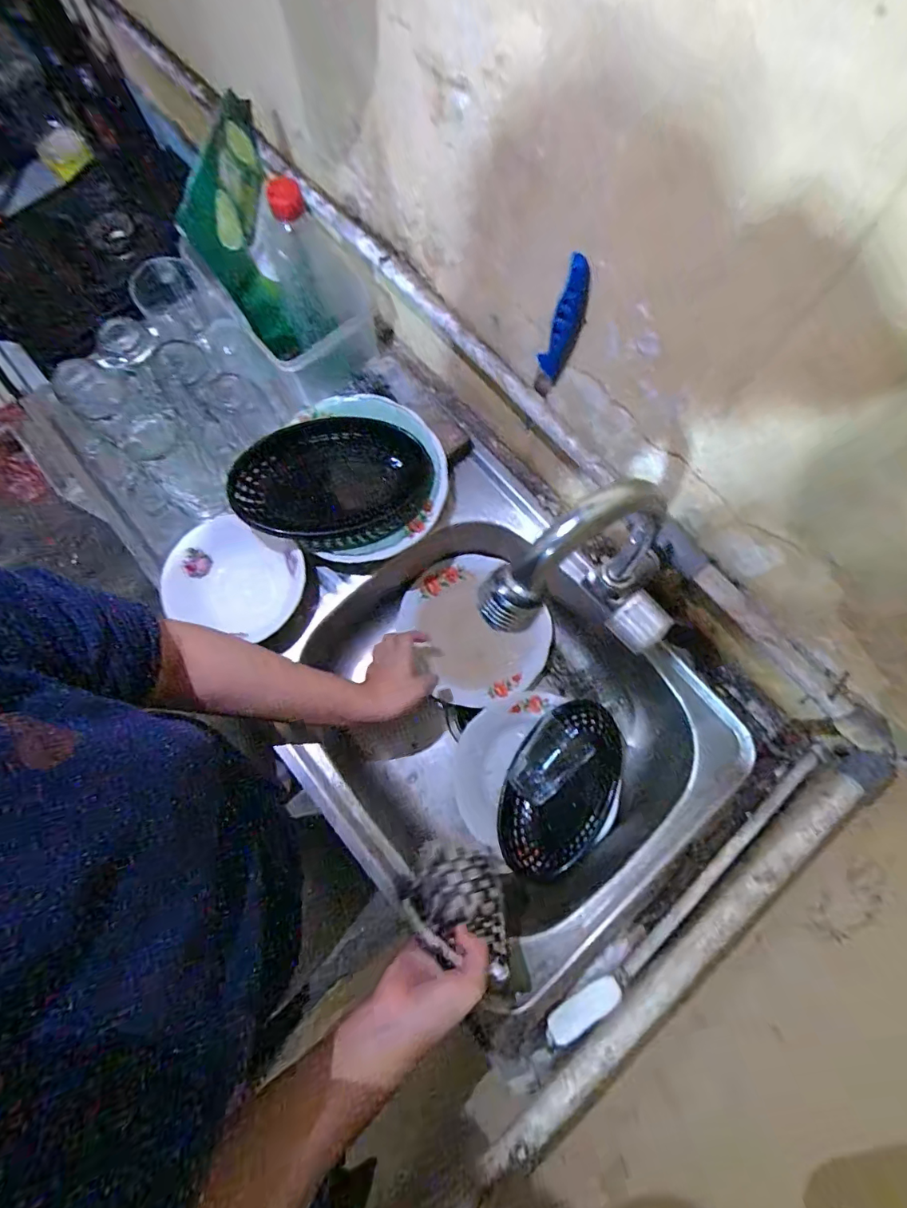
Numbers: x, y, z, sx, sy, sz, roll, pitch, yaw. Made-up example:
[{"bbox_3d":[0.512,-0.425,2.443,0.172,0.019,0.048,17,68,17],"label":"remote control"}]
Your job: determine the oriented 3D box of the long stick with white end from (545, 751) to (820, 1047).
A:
[{"bbox_3d":[0.243,0.294,0.500,0.387,0.020,0.028,-39,80,-8],"label":"long stick with white end"}]

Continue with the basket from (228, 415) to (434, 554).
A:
[{"bbox_3d":[-0.133,-0.136,0.561,0.215,0.060,0.148,-23,104,-9],"label":"basket"}]

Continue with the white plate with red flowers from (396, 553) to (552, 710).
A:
[{"bbox_3d":[0.033,0.037,0.698,0.176,0.053,0.200,-29,78,-6],"label":"white plate with red flowers"}]

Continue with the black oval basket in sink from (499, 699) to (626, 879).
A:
[{"bbox_3d":[0.136,0.231,0.614,0.109,0.050,0.219,33,79,8],"label":"black oval basket in sink"}]

